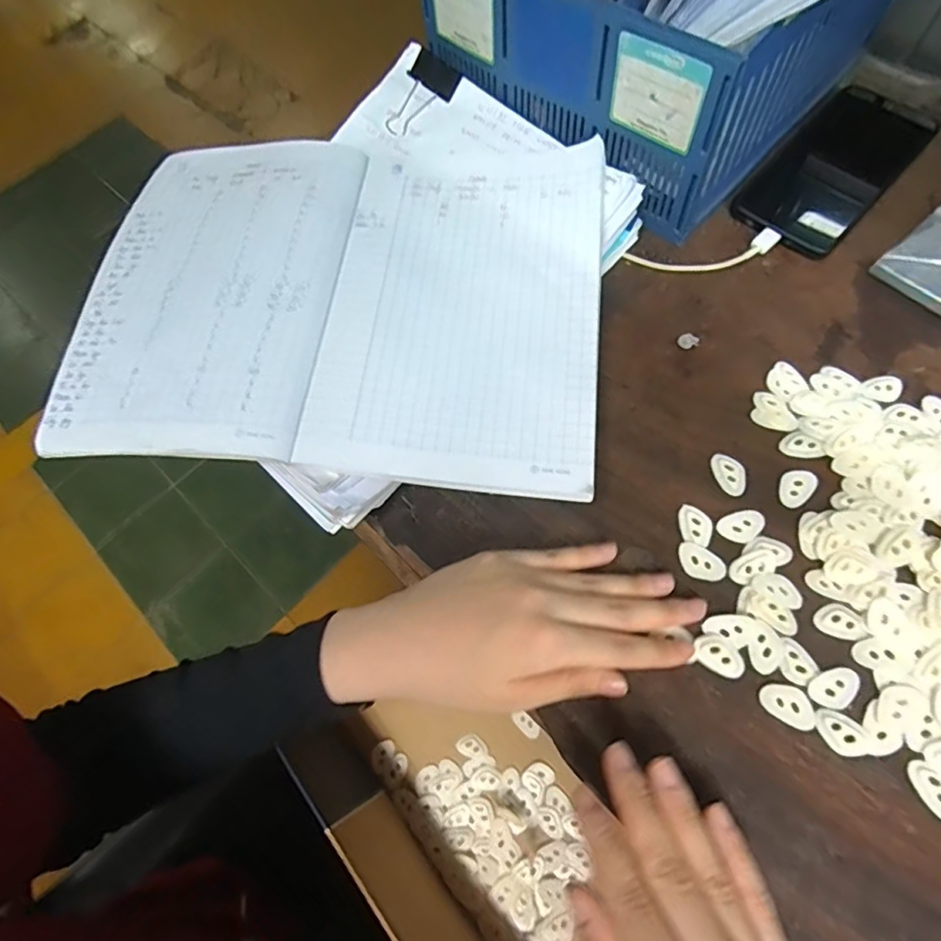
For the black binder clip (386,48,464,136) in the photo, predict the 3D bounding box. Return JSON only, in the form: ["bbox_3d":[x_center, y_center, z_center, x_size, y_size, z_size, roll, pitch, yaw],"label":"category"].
[{"bbox_3d":[-0.034,-0.283,0.428,0.040,0.010,0.068,25,87,11],"label":"black binder clip"}]

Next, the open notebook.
[{"bbox_3d":[-0.086,-0.111,0.368,0.337,0.034,0.247,5,68,3],"label":"open notebook"}]

